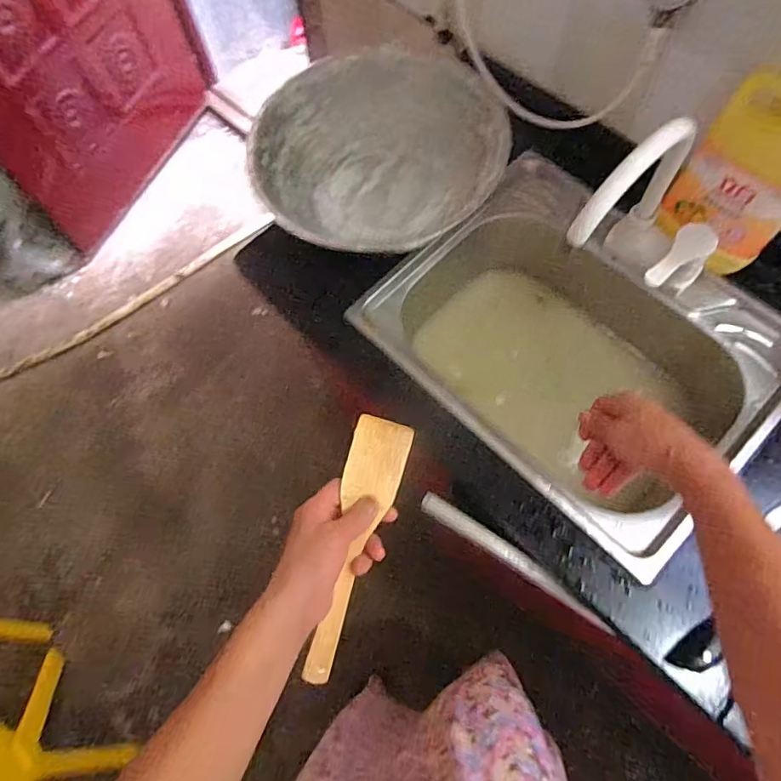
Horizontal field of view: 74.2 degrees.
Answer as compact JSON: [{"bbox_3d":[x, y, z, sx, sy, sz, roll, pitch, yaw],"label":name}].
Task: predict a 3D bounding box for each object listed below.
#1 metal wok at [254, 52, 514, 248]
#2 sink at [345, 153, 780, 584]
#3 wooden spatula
[{"bbox_3d":[-0.007,-0.378,0.808,0.357,0.108,0.301,7,68,6],"label":"metal wok"},{"bbox_3d":[0.264,-0.047,0.798,0.409,0.190,0.523,-42,71,-13],"label":"sink"},{"bbox_3d":[-0.033,0.140,0.468,0.052,0.013,0.233,13,77,9],"label":"wooden spatula"}]

